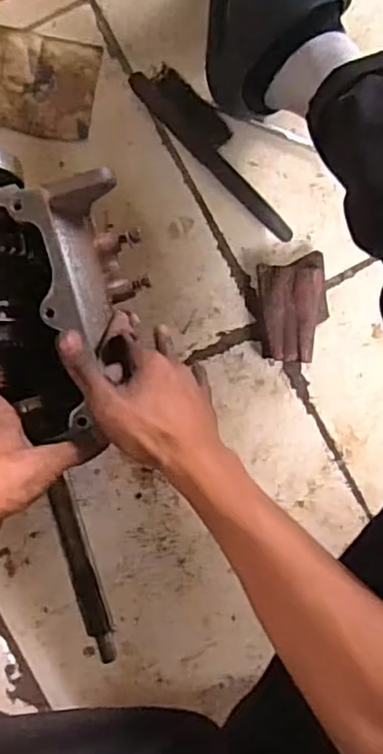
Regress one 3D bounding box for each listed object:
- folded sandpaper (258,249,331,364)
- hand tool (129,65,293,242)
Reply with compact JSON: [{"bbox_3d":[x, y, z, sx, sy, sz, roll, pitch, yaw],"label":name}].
[{"bbox_3d":[0.111,-0.073,0.679,0.074,0.024,0.112,-4,89,-1],"label":"folded sandpaper"},{"bbox_3d":[0.030,-0.243,0.674,0.043,0.026,0.231,-44,90,-2],"label":"hand tool"}]

